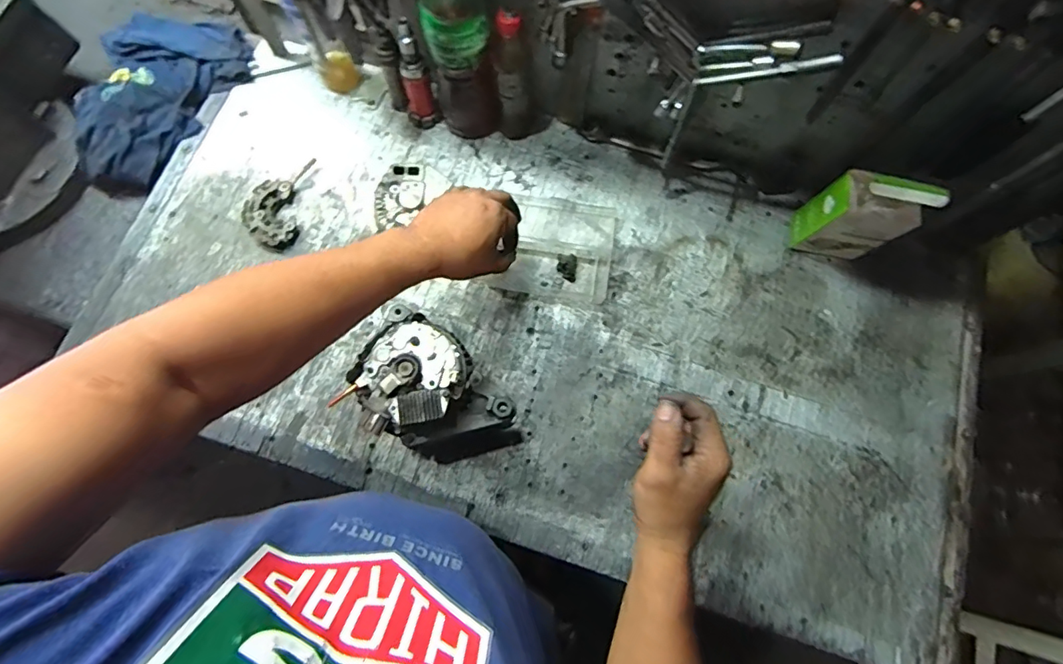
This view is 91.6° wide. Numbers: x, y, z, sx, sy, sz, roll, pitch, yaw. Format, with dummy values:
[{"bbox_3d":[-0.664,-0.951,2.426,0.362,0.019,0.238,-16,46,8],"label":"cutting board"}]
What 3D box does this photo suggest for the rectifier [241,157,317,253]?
[{"bbox_3d":[-0.353,-0.177,0.709,0.073,0.022,0.141,2,74,0],"label":"rectifier"}]

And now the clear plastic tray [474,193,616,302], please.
[{"bbox_3d":[0.035,-0.118,0.704,0.151,0.019,0.145,9,74,2],"label":"clear plastic tray"}]

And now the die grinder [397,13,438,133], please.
[{"bbox_3d":[-0.156,-0.334,0.692,0.033,0.155,0.034,-36,78,-11],"label":"die grinder"}]

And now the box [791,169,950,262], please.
[{"bbox_3d":[0.406,-0.142,0.645,0.098,0.157,0.050,15,74,3],"label":"box"}]

